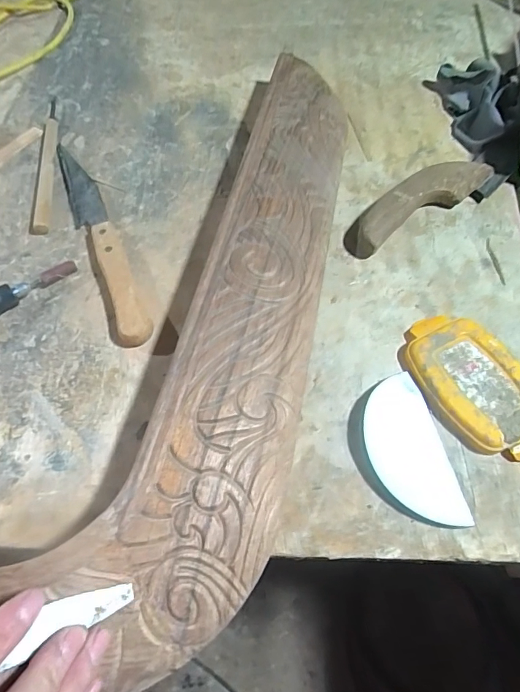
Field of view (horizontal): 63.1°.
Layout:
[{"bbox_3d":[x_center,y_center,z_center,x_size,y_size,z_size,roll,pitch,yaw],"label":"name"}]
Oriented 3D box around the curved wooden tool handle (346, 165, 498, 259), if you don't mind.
[{"bbox_3d":[0.160,-0.149,0.429,0.181,0.027,0.046,-33,64,-15],"label":"curved wooden tool handle"}]

